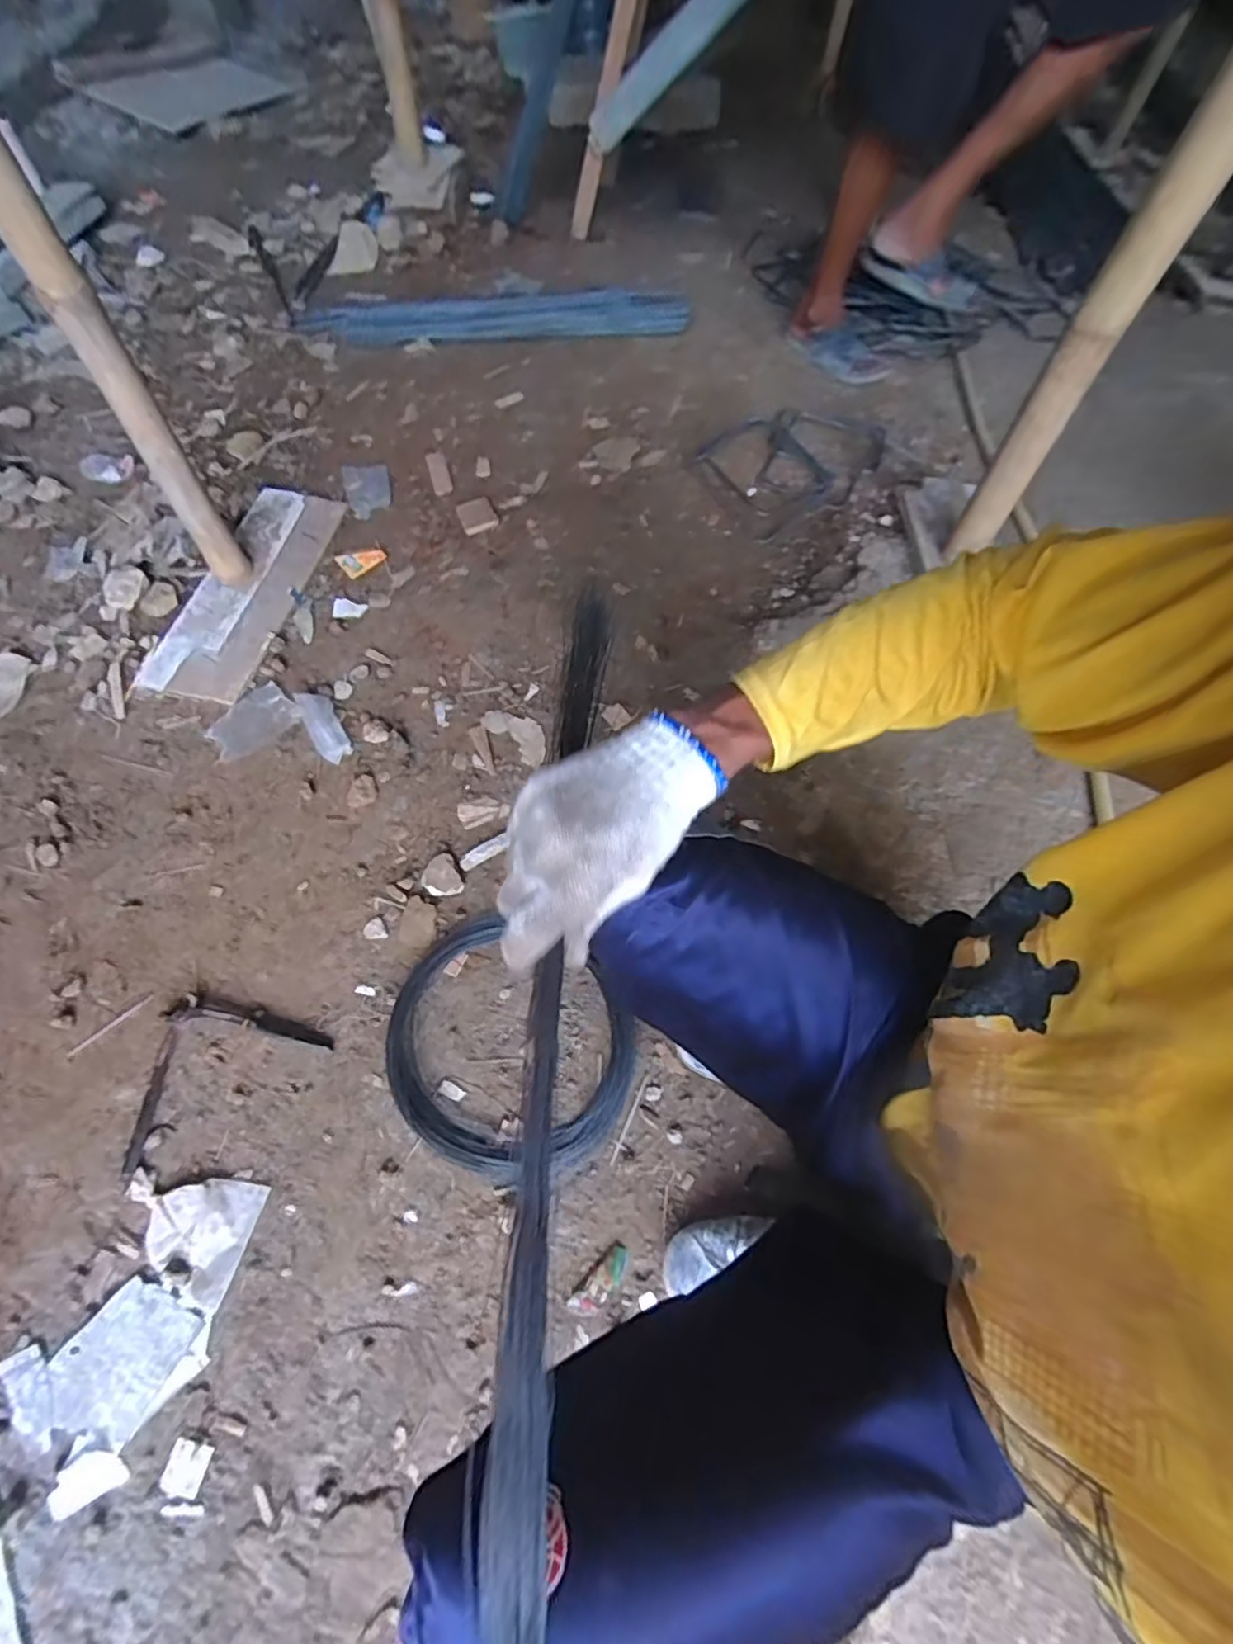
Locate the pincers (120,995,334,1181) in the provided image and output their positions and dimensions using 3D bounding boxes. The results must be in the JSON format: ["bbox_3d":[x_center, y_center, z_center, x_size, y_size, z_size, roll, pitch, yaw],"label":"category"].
[{"bbox_3d":[-0.505,0.285,0.792,0.252,0.024,0.154,-31,65,-14],"label":"pincers"}]

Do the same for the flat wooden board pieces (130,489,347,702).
[{"bbox_3d":[-0.666,-0.434,1.161,0.178,0.026,0.512,7,62,5],"label":"flat wooden board pieces"}]

